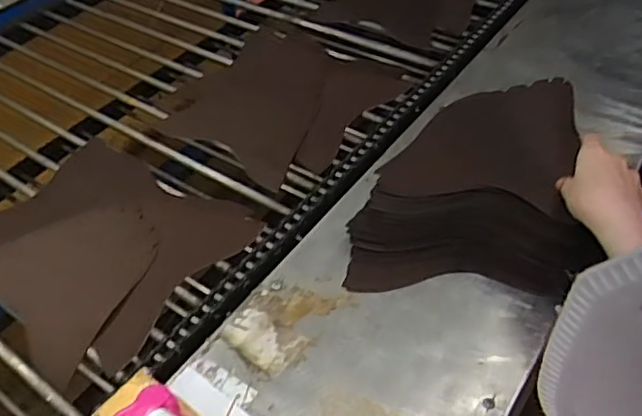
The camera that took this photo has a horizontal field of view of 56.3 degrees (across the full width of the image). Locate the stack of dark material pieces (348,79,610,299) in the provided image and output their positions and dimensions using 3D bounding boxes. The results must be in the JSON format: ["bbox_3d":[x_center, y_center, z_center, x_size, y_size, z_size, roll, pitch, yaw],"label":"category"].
[{"bbox_3d":[0.166,-0.034,0.682,0.252,0.069,0.247,-1,69,14],"label":"stack of dark material pieces"}]

